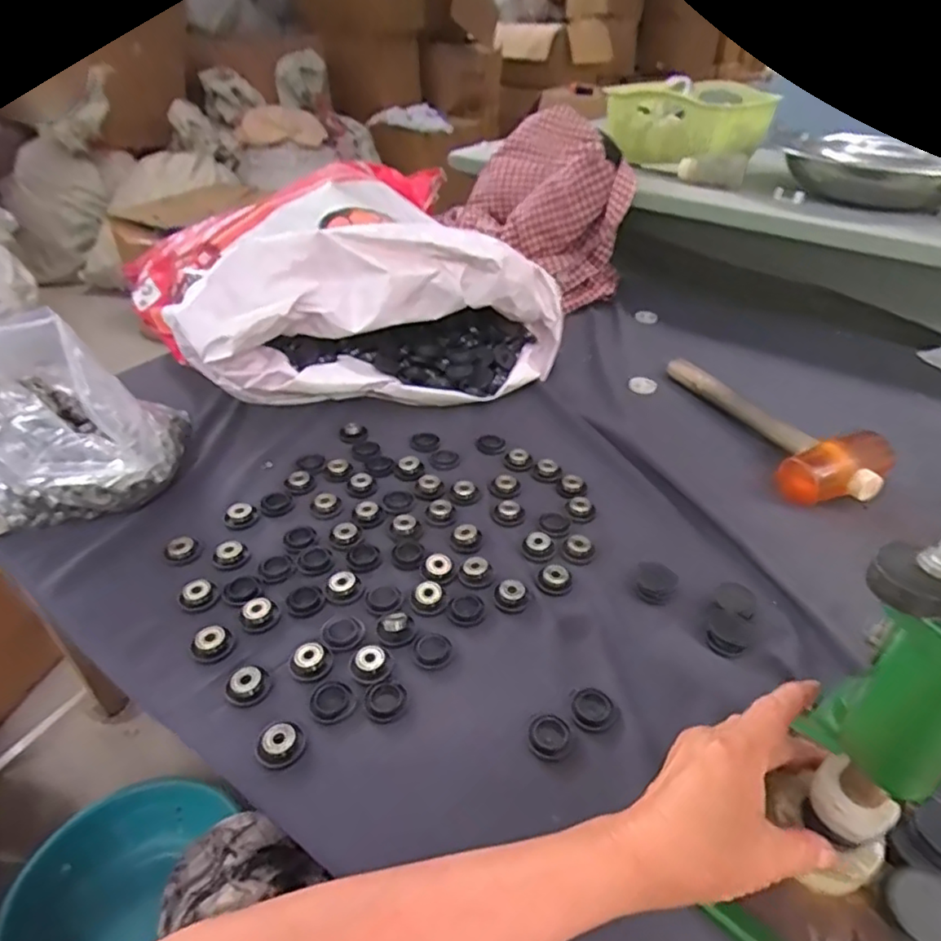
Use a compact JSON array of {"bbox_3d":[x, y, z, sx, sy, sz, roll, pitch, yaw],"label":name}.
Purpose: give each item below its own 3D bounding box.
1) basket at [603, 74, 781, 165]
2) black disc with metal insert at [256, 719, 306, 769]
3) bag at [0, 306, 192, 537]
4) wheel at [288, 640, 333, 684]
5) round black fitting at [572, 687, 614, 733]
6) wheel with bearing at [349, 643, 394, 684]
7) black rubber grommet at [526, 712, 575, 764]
[{"bbox_3d":[0.365,-0.594,1.056,0.215,0.092,0.251,30,47,32],"label":"basket"},{"bbox_3d":[-0.133,0.190,0.436,0.031,0.010,0.032,1,38,0],"label":"black disc with metal insert"},{"bbox_3d":[-0.396,-0.057,0.596,0.199,0.179,0.164,-5,38,-7],"label":"bag"},{"bbox_3d":[-0.125,0.147,0.484,0.032,0.010,0.032,1,38,0],"label":"wheel"},{"bbox_3d":[0.091,0.177,0.464,0.030,0.006,0.032,-4,38,-6],"label":"round black fitting"},{"bbox_3d":[-0.077,0.148,0.485,0.031,0.007,0.032,1,38,0],"label":"wheel with bearing"},{"bbox_3d":[0.057,0.190,0.447,0.031,0.006,0.033,1,38,0],"label":"black rubber grommet"}]

